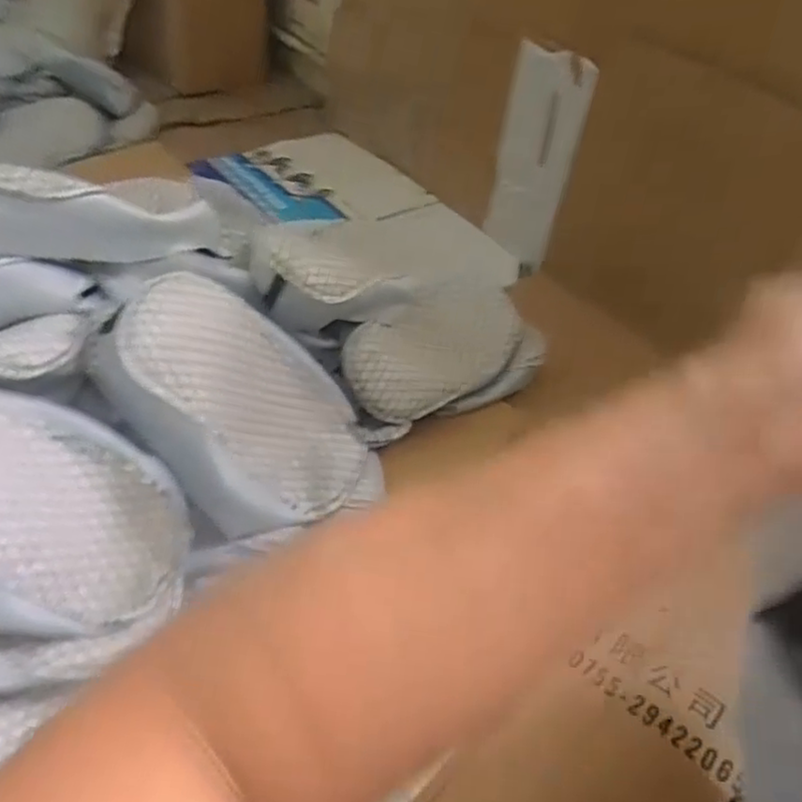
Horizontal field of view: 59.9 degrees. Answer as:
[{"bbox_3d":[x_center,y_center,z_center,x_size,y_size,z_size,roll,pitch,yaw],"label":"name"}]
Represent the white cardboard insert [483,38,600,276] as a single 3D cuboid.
[{"bbox_3d":[0.233,-0.424,1.238,0.015,0.361,0.183,-18,45,-29],"label":"white cardboard insert"}]

